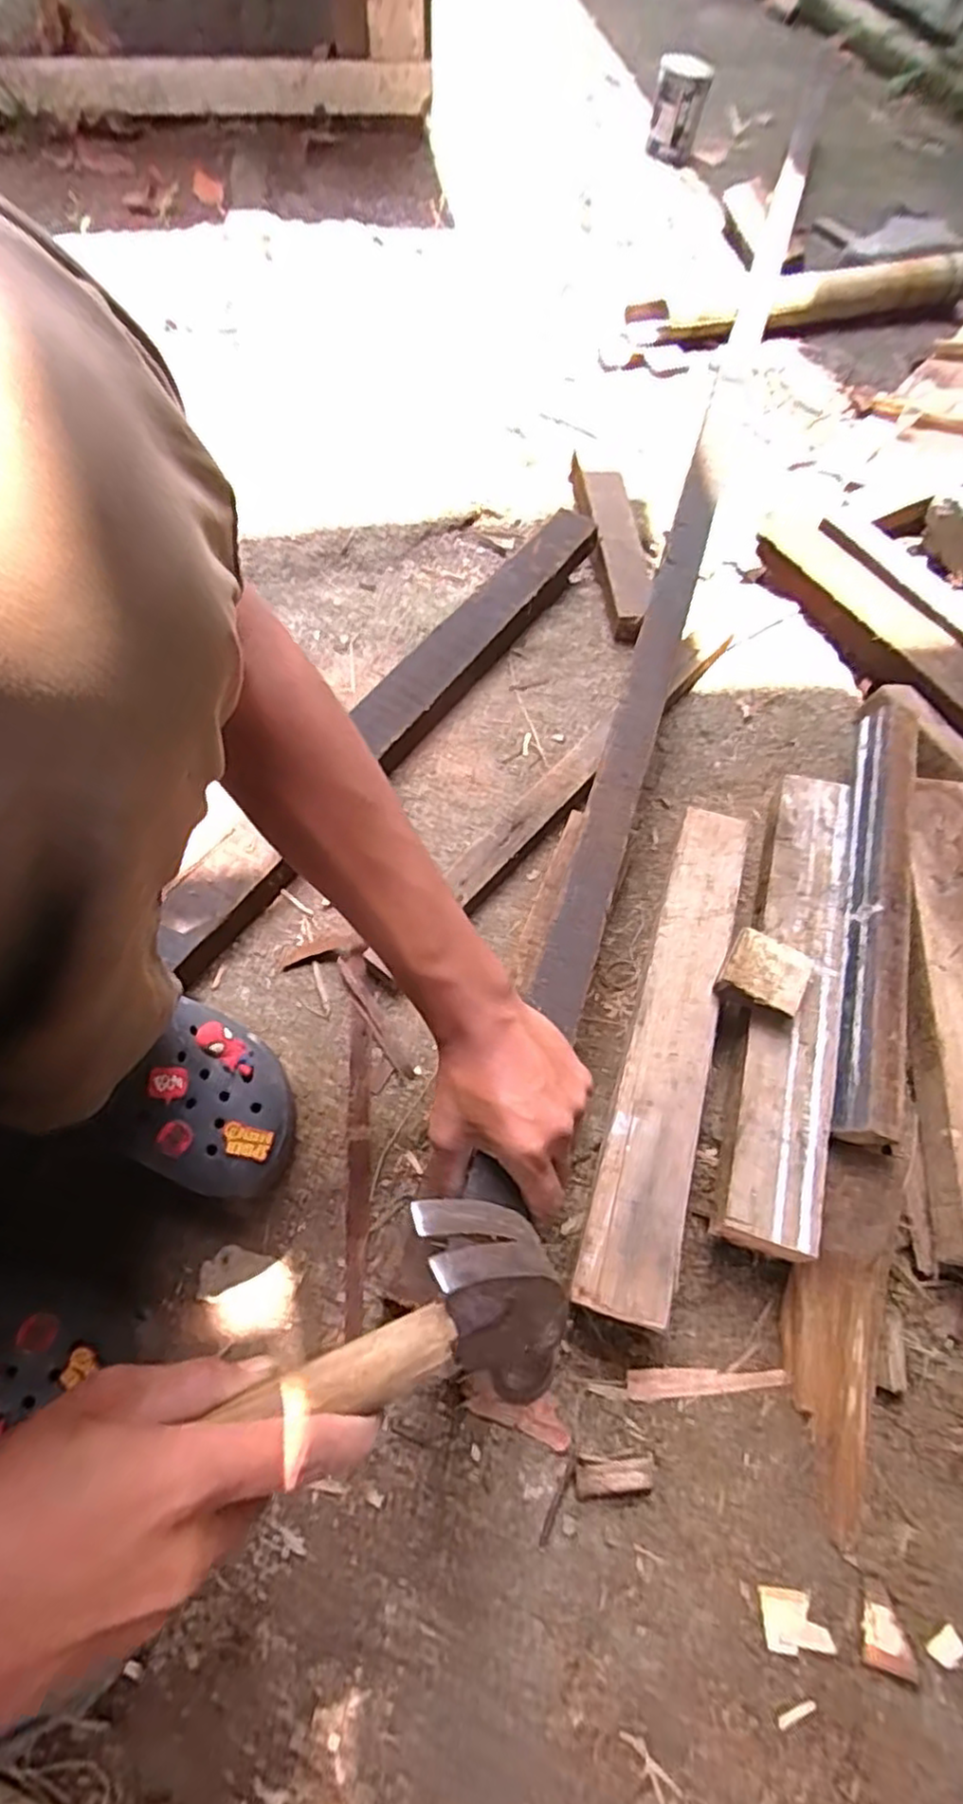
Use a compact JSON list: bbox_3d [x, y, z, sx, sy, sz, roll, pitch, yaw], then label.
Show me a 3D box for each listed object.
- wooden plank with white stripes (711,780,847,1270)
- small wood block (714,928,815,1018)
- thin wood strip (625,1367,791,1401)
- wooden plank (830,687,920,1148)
[{"bbox_3d":[0.241,0.063,0.556,0.066,0.044,0.397,16,62,8],"label":"wooden plank with white stripes"},{"bbox_3d":[0.208,0.055,0.524,0.056,0.026,0.053,26,64,13],"label":"small wood block"},{"bbox_3d":[0.148,0.315,0.465,0.105,0.004,0.016,-2,61,-2],"label":"thin wood strip"},{"bbox_3d":[0.325,-0.034,0.577,0.049,0.029,0.445,15,62,8],"label":"wooden plank"}]

